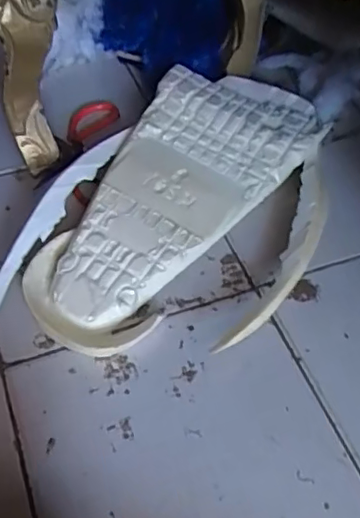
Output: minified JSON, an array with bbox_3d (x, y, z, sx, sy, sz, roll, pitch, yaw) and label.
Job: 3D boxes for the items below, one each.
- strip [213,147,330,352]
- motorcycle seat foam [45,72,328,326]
[{"bbox_3d":[0.124,0.001,0.708,0.056,0.039,0.304,21,54,15],"label":"strip"},{"bbox_3d":[0.023,-0.084,0.758,0.258,0.062,0.468,27,56,19],"label":"motorcycle seat foam"}]

